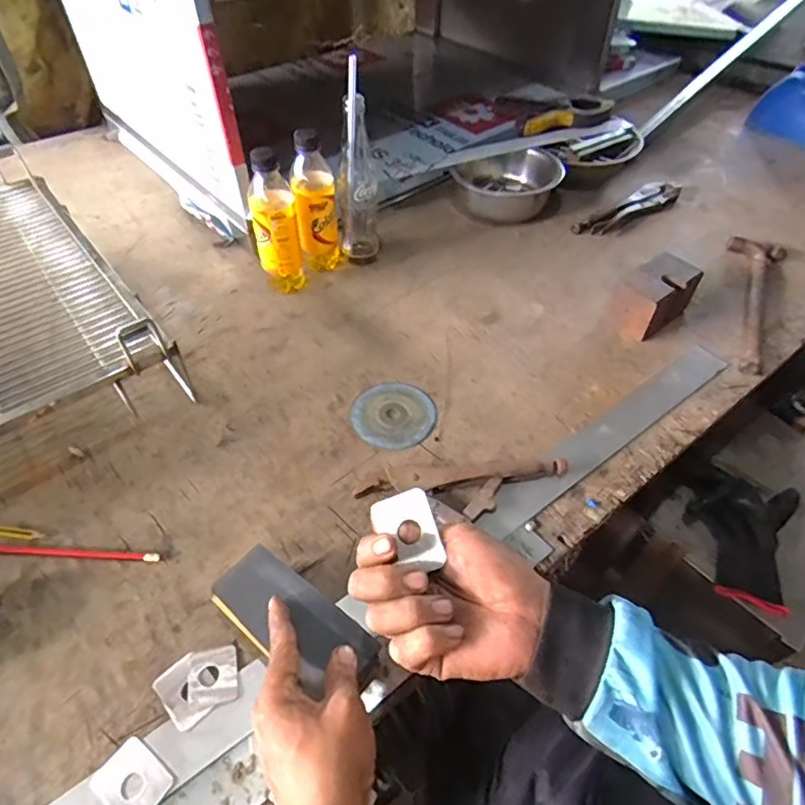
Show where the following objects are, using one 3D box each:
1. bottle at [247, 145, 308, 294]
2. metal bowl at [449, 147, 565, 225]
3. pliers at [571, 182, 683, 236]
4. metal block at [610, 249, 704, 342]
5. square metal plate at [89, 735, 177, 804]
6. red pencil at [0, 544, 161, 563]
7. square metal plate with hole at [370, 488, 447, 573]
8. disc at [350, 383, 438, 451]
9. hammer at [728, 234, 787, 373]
[{"bbox_3d":[-0.165,-0.234,0.715,0.059,0.191,0.059,-8,51,-8],"label":"bottle"},{"bbox_3d":[0.169,-0.365,0.909,0.162,0.068,0.162,1,51,-1],"label":"metal bowl"},{"bbox_3d":[0.382,-0.324,0.911,0.242,0.022,0.055,-30,58,-24],"label":"pliers"},{"bbox_3d":[0.327,-0.139,0.715,0.107,0.071,0.068,-32,58,-25],"label":"metal block"},{"bbox_3d":[-0.196,0.275,0.399,0.050,0.008,0.041,30,56,21],"label":"square metal plate"},{"bbox_3d":[-0.308,0.139,0.510,0.164,0.005,0.010,3,51,1],"label":"red pencil"},{"bbox_3d":[0.004,0.087,0.365,0.038,0.004,0.052,-21,75,3],"label":"square metal plate with hole"},{"bbox_3d":[-0.009,0.013,0.634,0.094,0.004,0.094,1,51,-1],"label":"disc"},{"bbox_3d":[0.477,-0.149,0.765,0.078,0.022,0.286,25,54,18],"label":"hammer"}]

